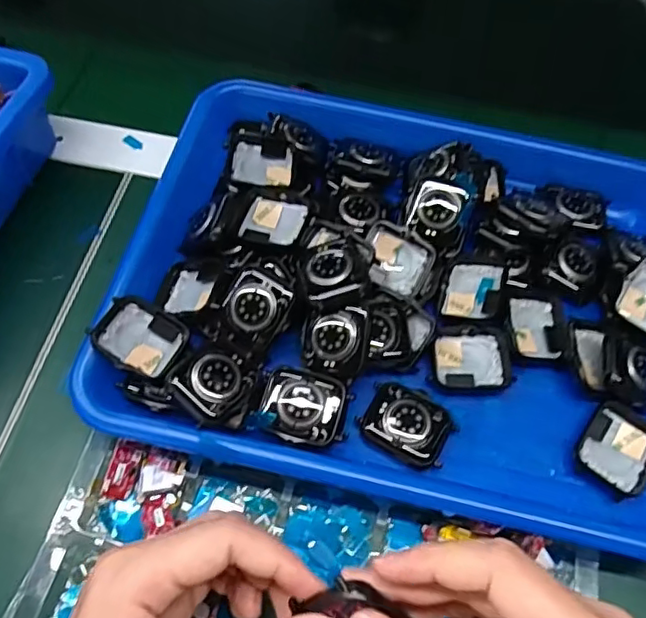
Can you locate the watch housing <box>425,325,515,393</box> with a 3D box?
[{"bbox_3d":[0.080,0.027,0.319,0.042,0.007,0.035,0,60,-3],"label":"watch housing"}]

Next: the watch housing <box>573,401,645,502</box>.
[{"bbox_3d":[0.152,0.072,0.297,0.038,0.009,0.042,26,62,12],"label":"watch housing"}]

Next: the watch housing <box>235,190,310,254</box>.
[{"bbox_3d":[-0.028,-0.050,0.330,0.038,0.009,0.031,20,61,9],"label":"watch housing"}]

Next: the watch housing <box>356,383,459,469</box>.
[{"bbox_3d":[0.043,0.060,0.302,0.044,0.013,0.034,26,62,12],"label":"watch housing"}]

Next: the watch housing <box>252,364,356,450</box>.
[{"bbox_3d":[-0.010,0.048,0.290,0.044,0.009,0.036,13,60,5],"label":"watch housing"}]

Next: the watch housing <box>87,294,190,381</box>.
[{"bbox_3d":[-0.095,0.015,0.301,0.042,0.011,0.037,34,60,-5],"label":"watch housing"}]

